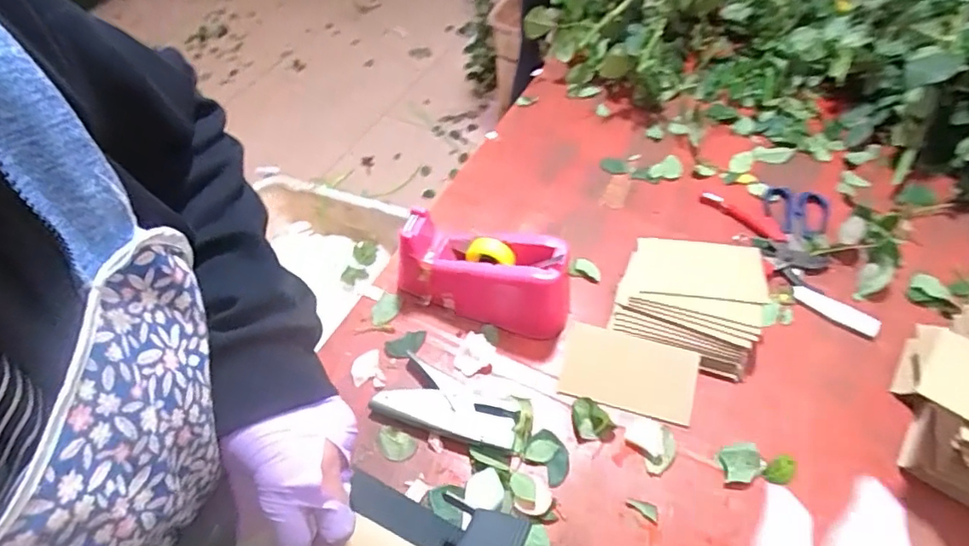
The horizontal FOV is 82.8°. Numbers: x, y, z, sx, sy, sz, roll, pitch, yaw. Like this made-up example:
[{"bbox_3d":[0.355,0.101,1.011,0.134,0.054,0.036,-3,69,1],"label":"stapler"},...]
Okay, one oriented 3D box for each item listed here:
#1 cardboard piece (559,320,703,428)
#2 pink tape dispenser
[{"bbox_3d":[0.157,0.109,0.604,0.140,0.008,0.084,12,70,15],"label":"cardboard piece"},{"bbox_3d":[-0.003,0.000,0.635,0.199,0.102,0.076,13,53,11],"label":"pink tape dispenser"}]

